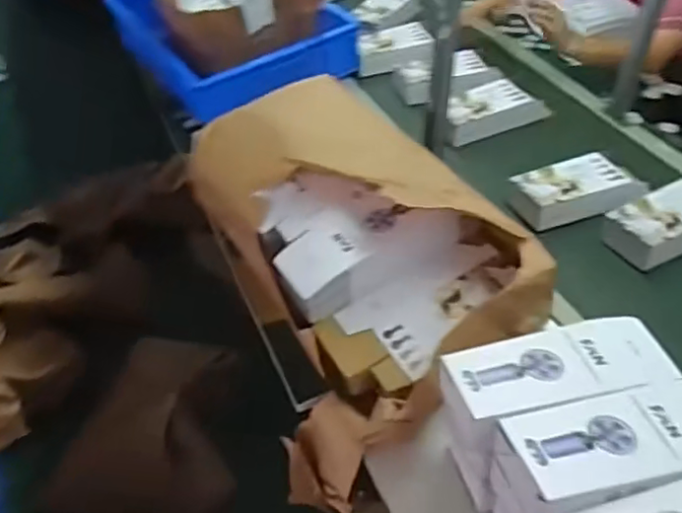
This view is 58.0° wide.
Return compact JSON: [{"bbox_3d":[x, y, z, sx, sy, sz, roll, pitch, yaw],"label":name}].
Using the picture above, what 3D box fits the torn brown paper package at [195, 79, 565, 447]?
[{"bbox_3d":[0.026,-0.059,0.897,0.306,0.165,0.556,-23,46,-19],"label":"torn brown paper package"}]

